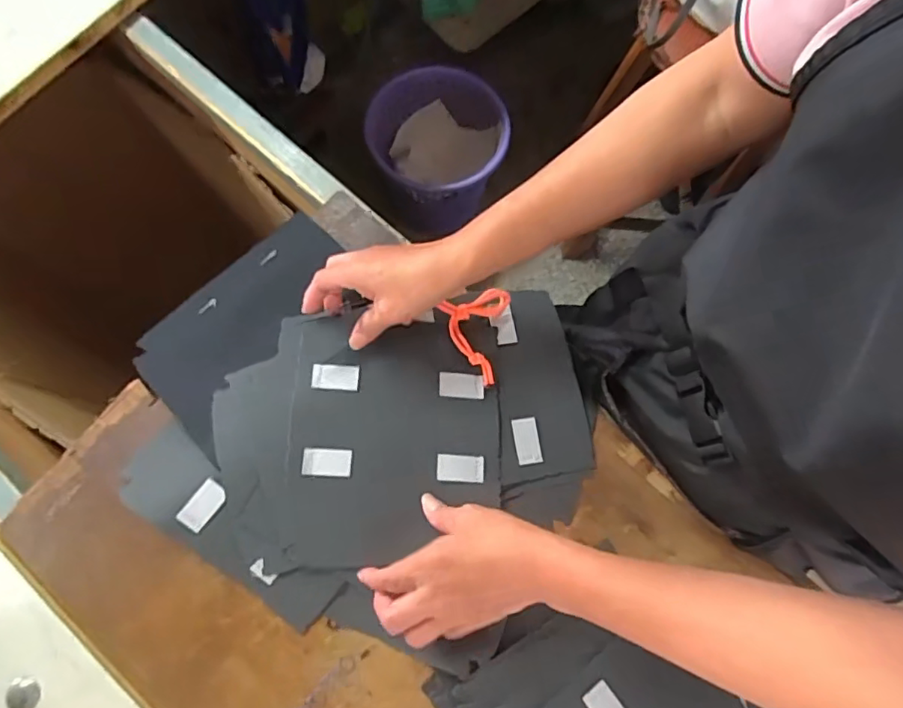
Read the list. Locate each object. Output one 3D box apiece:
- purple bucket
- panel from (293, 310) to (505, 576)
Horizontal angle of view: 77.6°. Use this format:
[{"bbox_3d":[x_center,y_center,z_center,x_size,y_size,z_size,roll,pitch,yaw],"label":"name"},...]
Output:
[{"bbox_3d":[-0.018,-0.396,1.234,0.257,0.339,0.254,0,77,-2],"label":"purple bucket"},{"bbox_3d":[-0.045,0.066,0.452,0.161,0.010,0.192,0,78,-4],"label":"panel"}]

